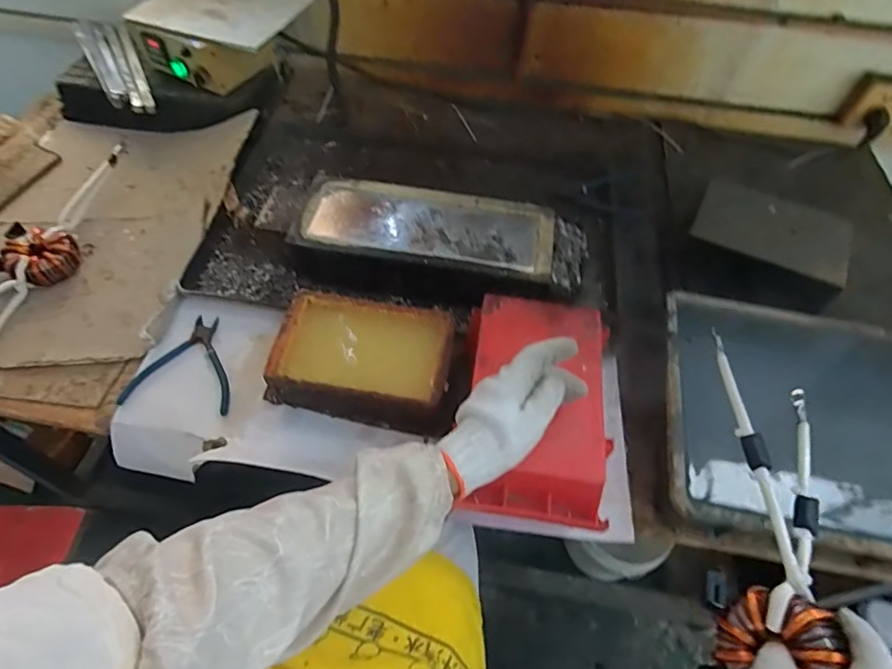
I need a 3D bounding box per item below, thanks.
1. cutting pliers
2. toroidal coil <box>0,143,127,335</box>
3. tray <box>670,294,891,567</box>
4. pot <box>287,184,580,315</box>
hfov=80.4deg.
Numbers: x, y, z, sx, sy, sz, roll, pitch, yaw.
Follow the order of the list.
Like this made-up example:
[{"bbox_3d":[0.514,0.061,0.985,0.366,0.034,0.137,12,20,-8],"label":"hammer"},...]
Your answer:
[{"bbox_3d":[-0.318,0.035,0.663,0.135,0.012,0.131,7,55,2],"label":"cutting pliers"},{"bbox_3d":[-0.602,-0.101,0.749,0.118,0.040,0.522,5,55,0],"label":"toroidal coil"},{"bbox_3d":[0.473,0.115,0.614,0.442,0.074,0.294,10,55,4],"label":"tray"},{"bbox_3d":[-0.012,-0.112,0.744,0.392,0.097,0.173,11,55,5],"label":"pot"}]

